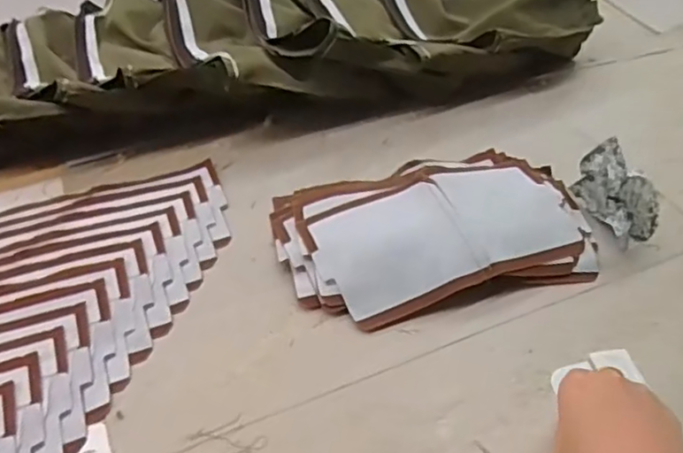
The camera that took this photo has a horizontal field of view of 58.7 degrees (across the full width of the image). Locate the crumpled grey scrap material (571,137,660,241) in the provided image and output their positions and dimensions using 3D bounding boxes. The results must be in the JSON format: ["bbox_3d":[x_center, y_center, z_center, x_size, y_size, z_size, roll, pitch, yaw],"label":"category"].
[{"bbox_3d":[0.253,-0.029,0.562,0.028,0.080,0.101,-6,45,-7],"label":"crumpled grey scrap material"}]

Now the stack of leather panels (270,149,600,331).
[{"bbox_3d":[0.087,-0.006,0.553,0.289,0.032,0.177,-9,45,-10],"label":"stack of leather panels"}]

